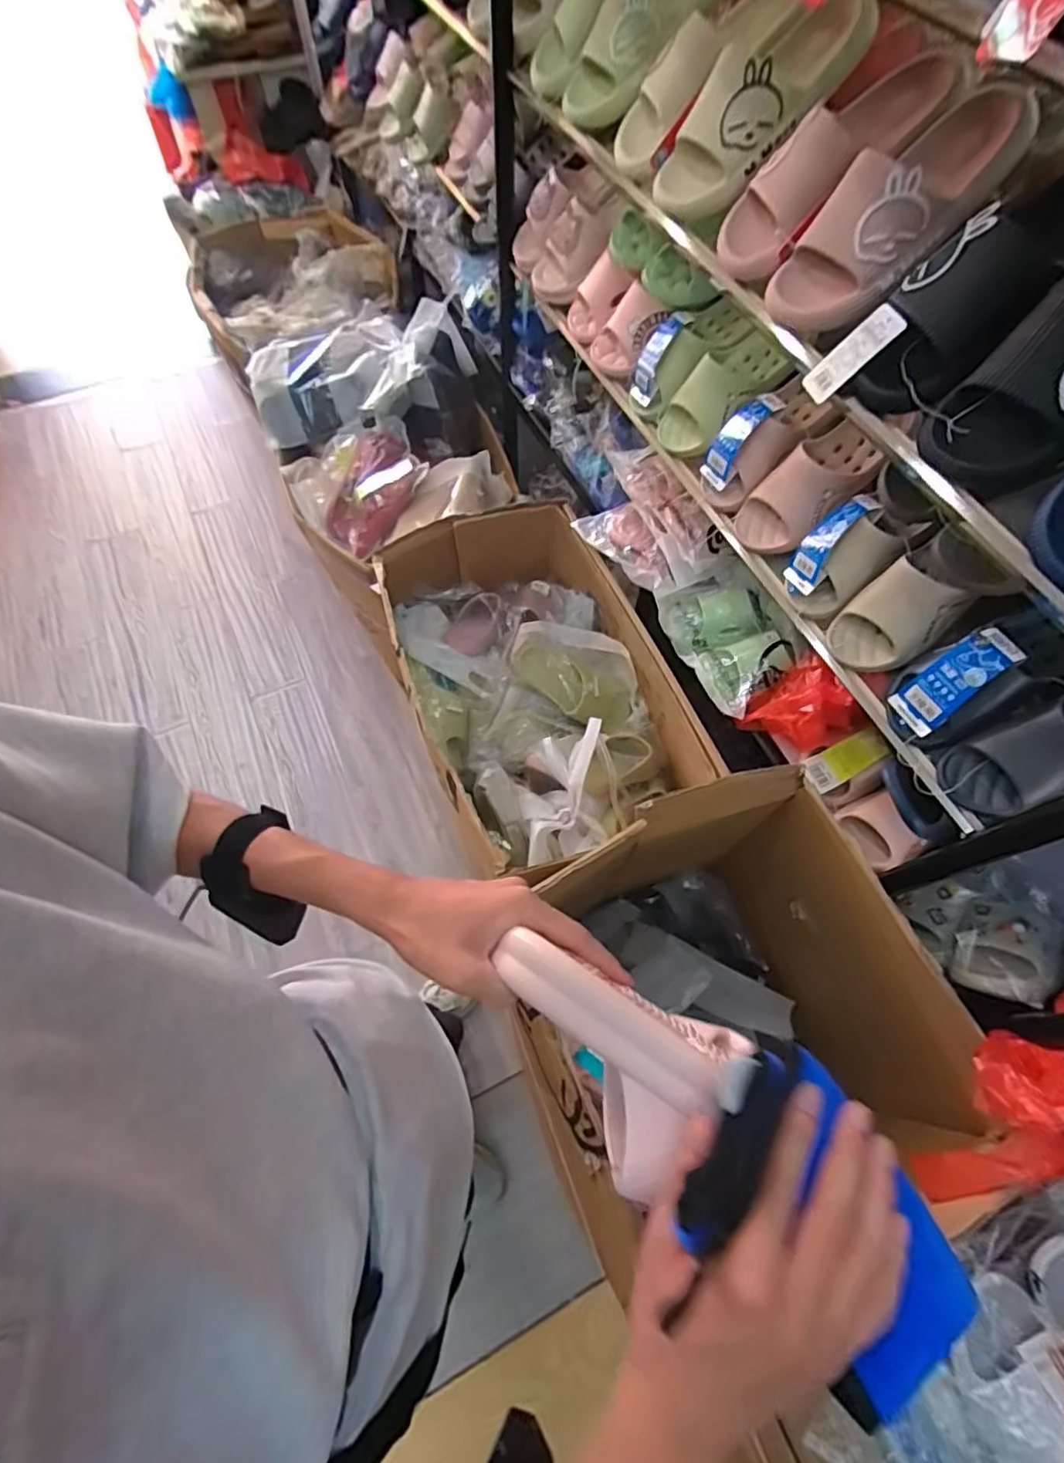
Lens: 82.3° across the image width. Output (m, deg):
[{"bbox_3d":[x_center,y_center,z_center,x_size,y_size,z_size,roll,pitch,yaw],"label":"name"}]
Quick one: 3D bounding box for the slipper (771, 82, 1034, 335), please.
[{"bbox_3d":[0.376,-0.534,0.617,0.258,0.081,0.105,-38,68,12],"label":"slipper"}]

